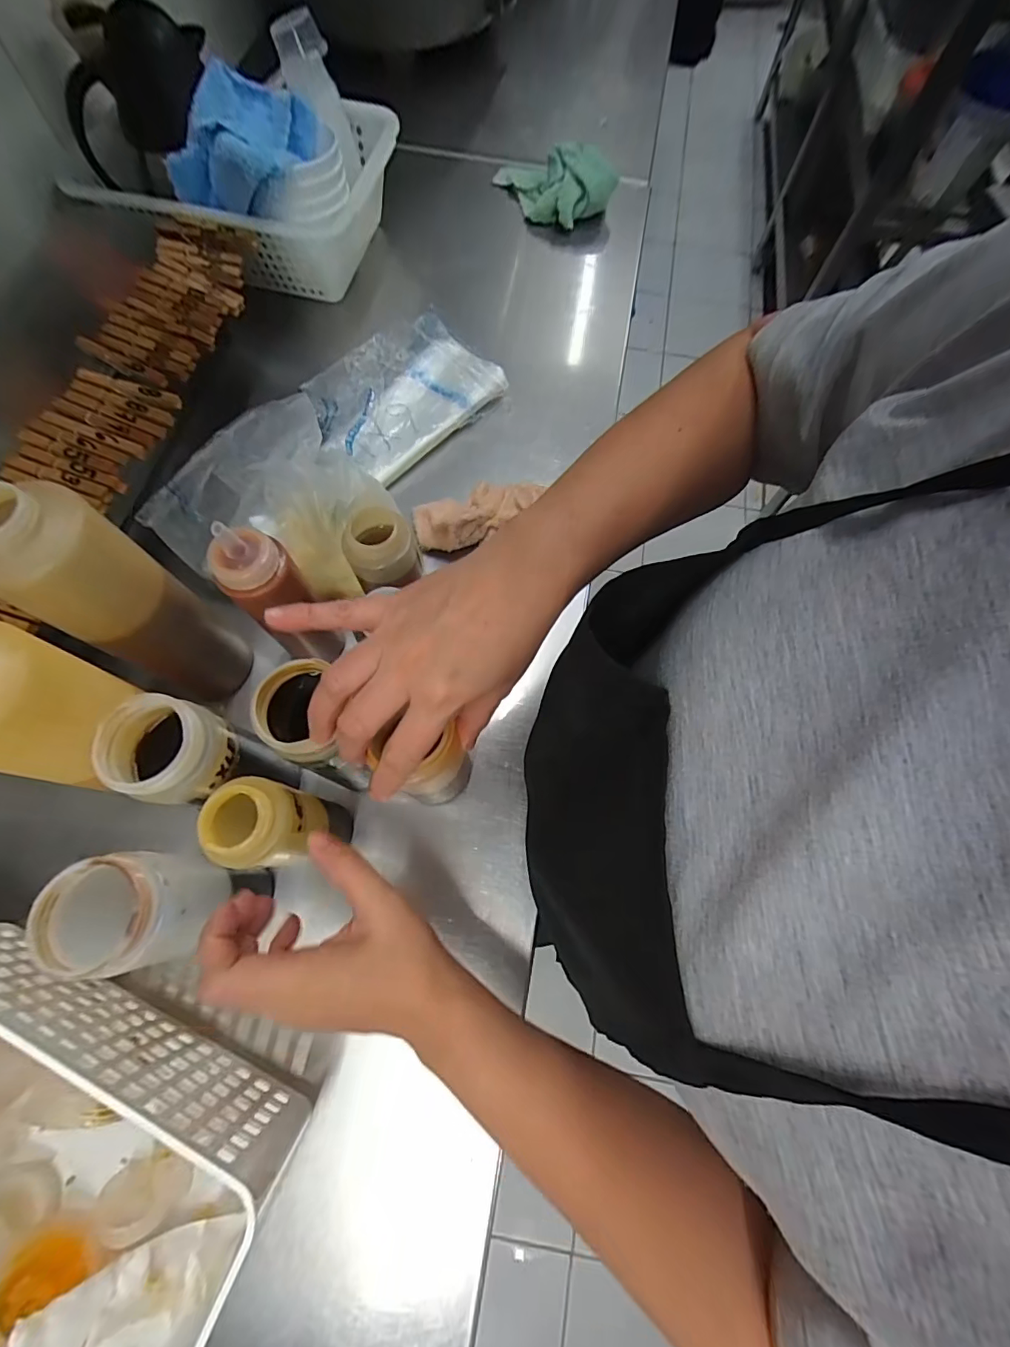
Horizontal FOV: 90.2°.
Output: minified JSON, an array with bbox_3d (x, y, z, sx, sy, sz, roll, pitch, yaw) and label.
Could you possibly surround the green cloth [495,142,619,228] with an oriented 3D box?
[{"bbox_3d":[0.056,-0.627,0.647,0.165,0.070,0.094,21,71,6],"label":"green cloth"}]

